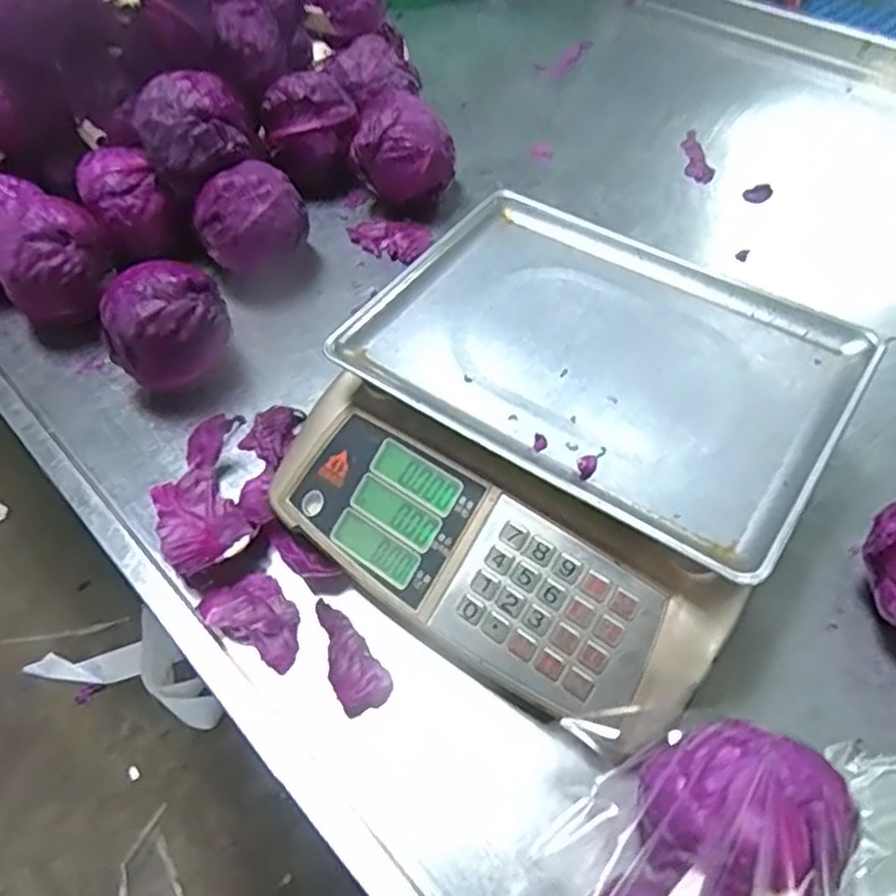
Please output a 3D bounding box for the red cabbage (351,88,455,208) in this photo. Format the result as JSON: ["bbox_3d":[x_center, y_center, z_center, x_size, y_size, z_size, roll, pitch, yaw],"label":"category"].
[{"bbox_3d":[-0.052,-0.330,0.787,0.093,0.107,0.090,-2,54,3],"label":"red cabbage"}]

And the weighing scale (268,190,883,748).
[{"bbox_3d":[0.085,-0.010,0.528,0.332,0.118,0.339,31,62,24],"label":"weighing scale"}]

